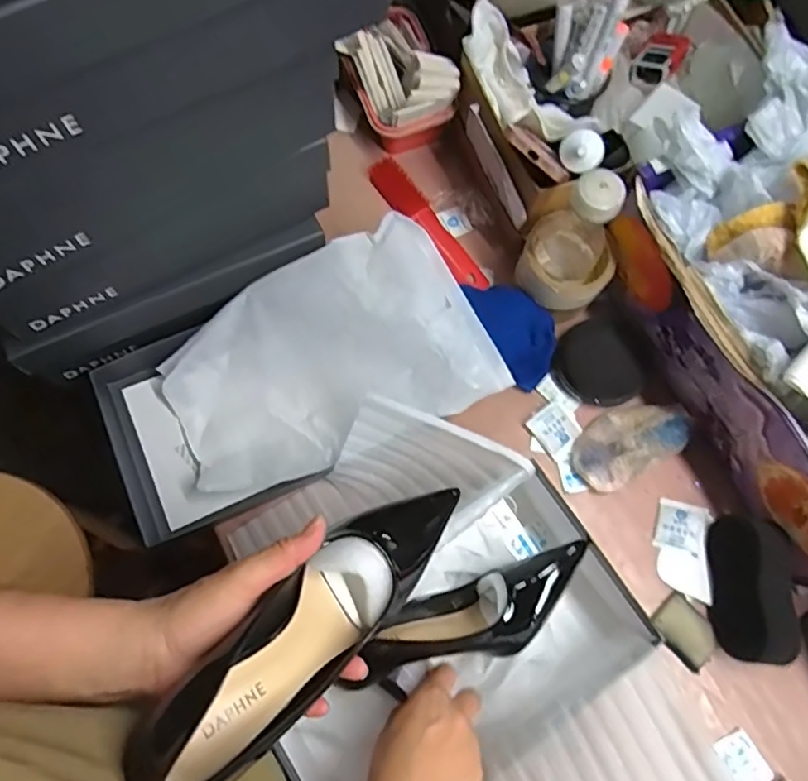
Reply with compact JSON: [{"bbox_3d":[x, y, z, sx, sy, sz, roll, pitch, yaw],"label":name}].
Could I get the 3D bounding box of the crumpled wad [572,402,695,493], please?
[{"bbox_3d":[0.225,0.051,0.608,0.118,0.030,0.066,-28,76,-9],"label":"crumpled wad"}]

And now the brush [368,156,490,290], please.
[{"bbox_3d":[0.028,-0.185,0.686,0.033,0.018,0.191,-33,77,-10],"label":"brush"}]

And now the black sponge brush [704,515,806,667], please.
[{"bbox_3d":[0.320,0.180,0.556,0.057,0.063,0.127,2,74,-1],"label":"black sponge brush"}]

